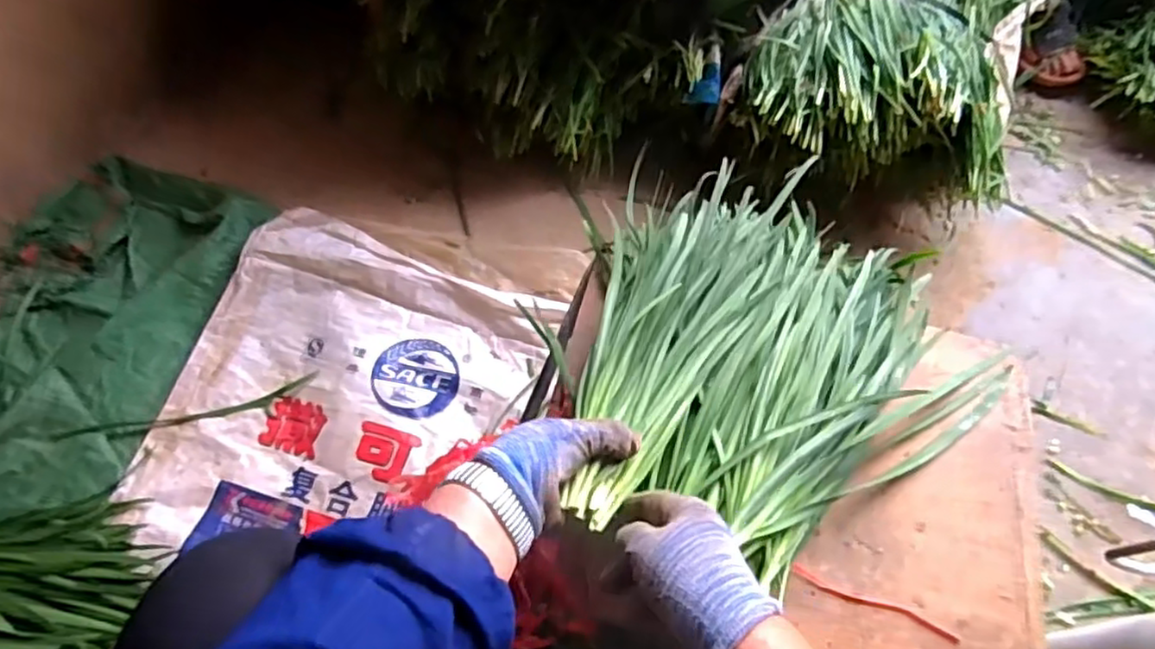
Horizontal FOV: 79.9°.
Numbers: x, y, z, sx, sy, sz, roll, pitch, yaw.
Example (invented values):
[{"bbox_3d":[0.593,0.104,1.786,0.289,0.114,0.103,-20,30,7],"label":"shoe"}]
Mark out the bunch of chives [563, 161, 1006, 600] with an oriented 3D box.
[{"bbox_3d":[0.200,0.023,0.628,0.365,0.134,0.387,11,65,2],"label":"bunch of chives"}]

